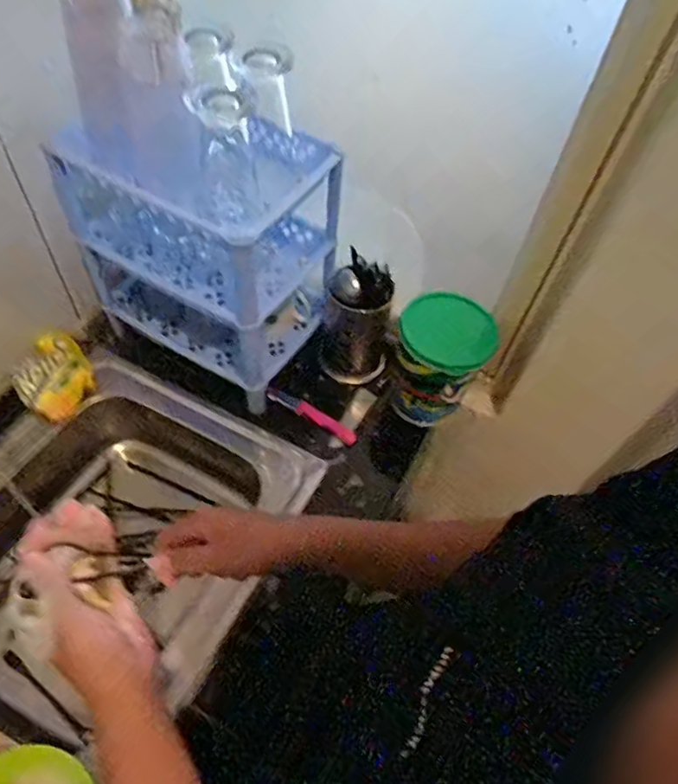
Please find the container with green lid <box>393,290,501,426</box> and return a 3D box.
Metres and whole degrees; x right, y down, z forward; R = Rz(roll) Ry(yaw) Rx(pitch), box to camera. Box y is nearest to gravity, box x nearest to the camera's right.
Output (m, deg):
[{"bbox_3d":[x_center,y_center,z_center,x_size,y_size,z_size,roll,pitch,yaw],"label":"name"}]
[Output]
[{"bbox_3d":[0.144,-0.049,0.802,0.122,0.144,0.138,30,57,15],"label":"container with green lid"}]

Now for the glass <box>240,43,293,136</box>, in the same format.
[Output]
[{"bbox_3d":[-0.083,-0.343,0.645,0.055,0.102,0.060,-3,55,-8],"label":"glass"}]

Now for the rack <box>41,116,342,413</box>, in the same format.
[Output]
[{"bbox_3d":[-0.185,-0.206,0.804,0.296,0.360,0.213,28,56,14],"label":"rack"}]

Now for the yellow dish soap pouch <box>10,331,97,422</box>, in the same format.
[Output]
[{"bbox_3d":[-0.433,-0.027,0.843,0.109,0.035,0.133,-37,65,-27],"label":"yellow dish soap pouch"}]

